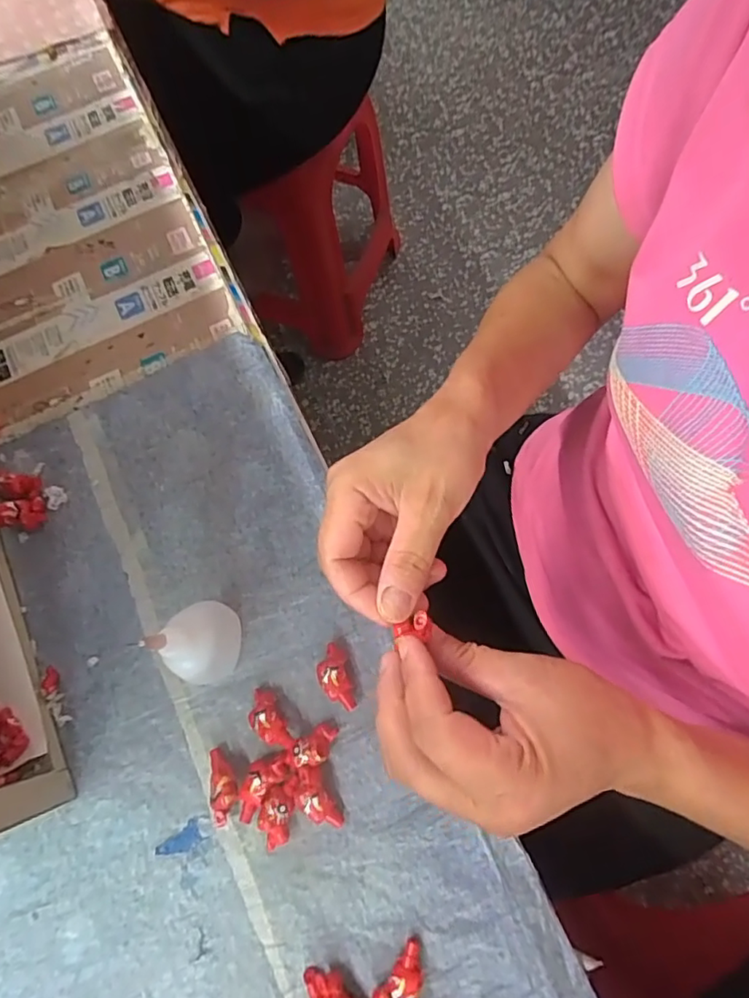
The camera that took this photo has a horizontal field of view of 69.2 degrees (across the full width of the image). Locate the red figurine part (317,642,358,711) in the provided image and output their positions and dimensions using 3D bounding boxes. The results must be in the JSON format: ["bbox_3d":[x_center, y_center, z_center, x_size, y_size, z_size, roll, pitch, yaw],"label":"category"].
[{"bbox_3d":[-0.022,0.105,0.320,0.019,0.013,0.037,-15,74,-2],"label":"red figurine part"}]

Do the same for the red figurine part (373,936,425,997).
[{"bbox_3d":[0.013,0.248,0.275,0.016,0.013,0.040,36,79,12],"label":"red figurine part"}]

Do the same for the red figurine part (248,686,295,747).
[{"bbox_3d":[-0.062,0.128,0.314,0.017,0.011,0.037,-31,62,-8],"label":"red figurine part"}]

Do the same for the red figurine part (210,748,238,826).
[{"bbox_3d":[-0.084,0.161,0.306,0.016,0.018,0.037,-13,74,-1],"label":"red figurine part"}]

